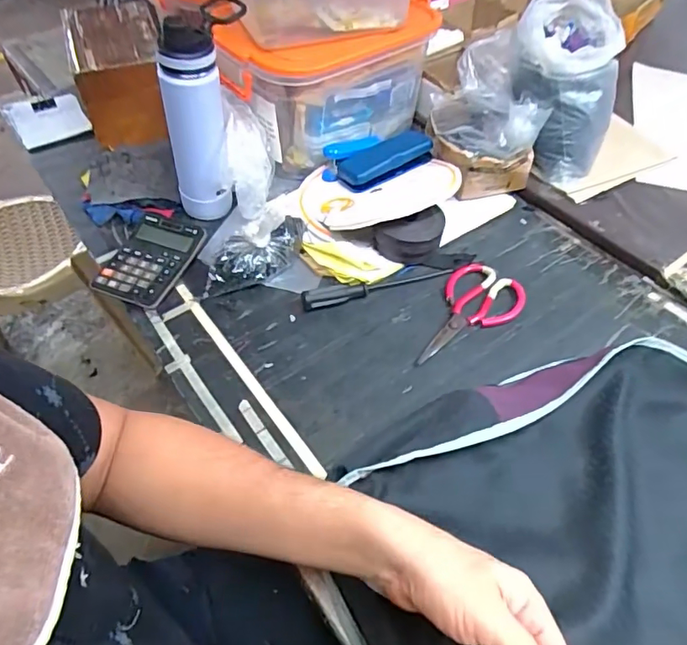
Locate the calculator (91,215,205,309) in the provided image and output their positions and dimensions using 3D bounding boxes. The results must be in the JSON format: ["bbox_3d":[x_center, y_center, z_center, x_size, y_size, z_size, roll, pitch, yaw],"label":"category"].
[{"bbox_3d":[-0.267,-0.090,0.708,0.108,0.024,0.145,17,54,14],"label":"calculator"}]

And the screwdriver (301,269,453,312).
[{"bbox_3d":[0.050,-0.049,0.689,0.216,0.019,0.023,-15,53,-11],"label":"screwdriver"}]

